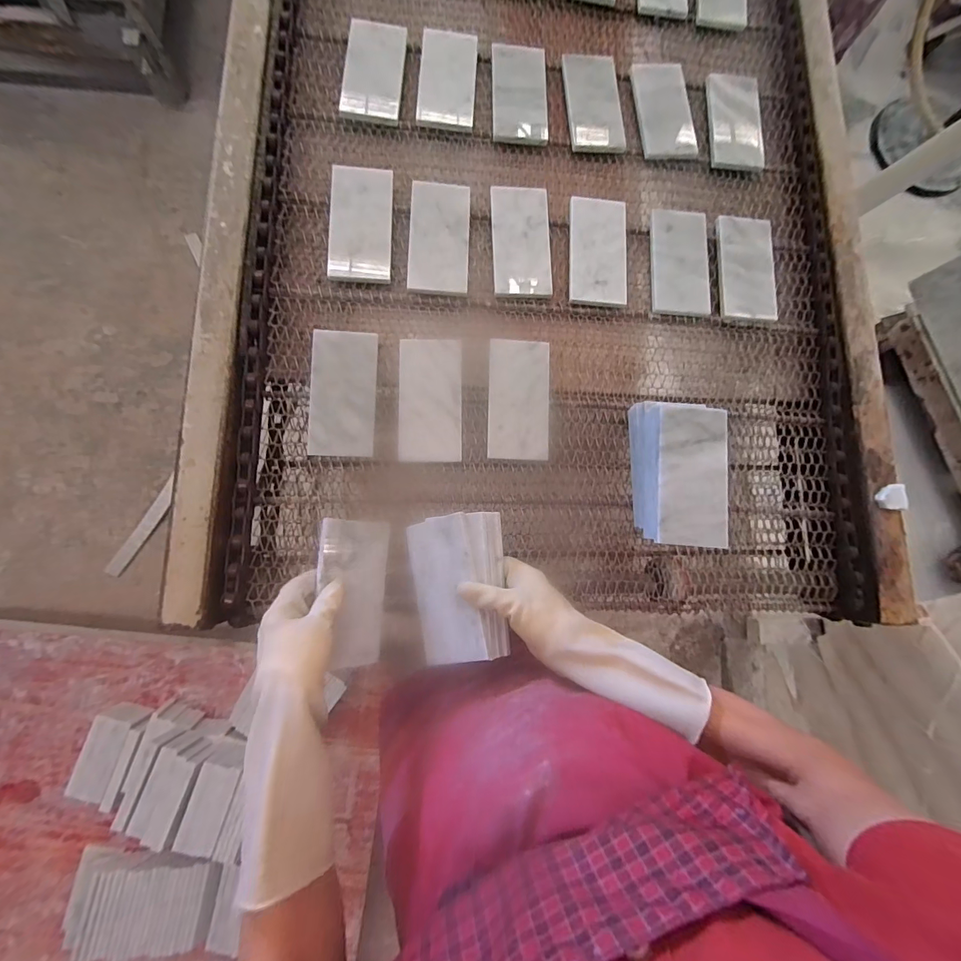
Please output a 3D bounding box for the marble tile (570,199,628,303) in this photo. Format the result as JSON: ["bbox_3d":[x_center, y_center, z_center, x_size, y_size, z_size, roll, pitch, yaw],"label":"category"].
[{"bbox_3d":[0.158,-0.307,0.553,0.076,0.014,0.144,2,82,-6],"label":"marble tile"}]

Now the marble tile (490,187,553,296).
[{"bbox_3d":[0.054,-0.315,0.543,0.075,0.013,0.146,-1,83,-6],"label":"marble tile"}]

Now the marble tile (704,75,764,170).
[{"bbox_3d":[0.375,-0.528,0.606,0.084,0.011,0.155,1,83,-6],"label":"marble tile"}]

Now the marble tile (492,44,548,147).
[{"bbox_3d":[0.055,-0.540,0.575,0.077,0.011,0.147,0,83,-6],"label":"marble tile"}]

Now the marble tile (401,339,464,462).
[{"bbox_3d":[-0.061,-0.098,0.501,0.075,0.016,0.146,0,83,-6],"label":"marble tile"}]

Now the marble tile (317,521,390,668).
[{"bbox_3d":[-0.134,0.116,0.440,0.078,0.011,0.148,17,65,-48],"label":"marble tile"}]

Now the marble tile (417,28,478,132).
[{"bbox_3d":[-0.044,-0.550,0.564,0.075,0.013,0.142,3,82,-6],"label":"marble tile"}]

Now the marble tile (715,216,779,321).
[{"bbox_3d":[0.372,-0.293,0.572,0.085,0.015,0.145,1,83,-6],"label":"marble tile"}]

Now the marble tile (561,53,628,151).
[{"bbox_3d":[0.160,-0.532,0.581,0.076,0.020,0.142,-4,83,-6],"label":"marble tile"}]

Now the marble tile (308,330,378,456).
[{"bbox_3d":[-0.164,-0.104,0.491,0.076,0.016,0.147,3,82,-6],"label":"marble tile"}]

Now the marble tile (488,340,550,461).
[{"bbox_3d":[0.049,-0.099,0.515,0.076,0.010,0.145,1,92,-6],"label":"marble tile"}]

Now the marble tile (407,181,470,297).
[{"bbox_3d":[-0.053,-0.312,0.529,0.075,0.016,0.146,2,83,-6],"label":"marble tile"}]

